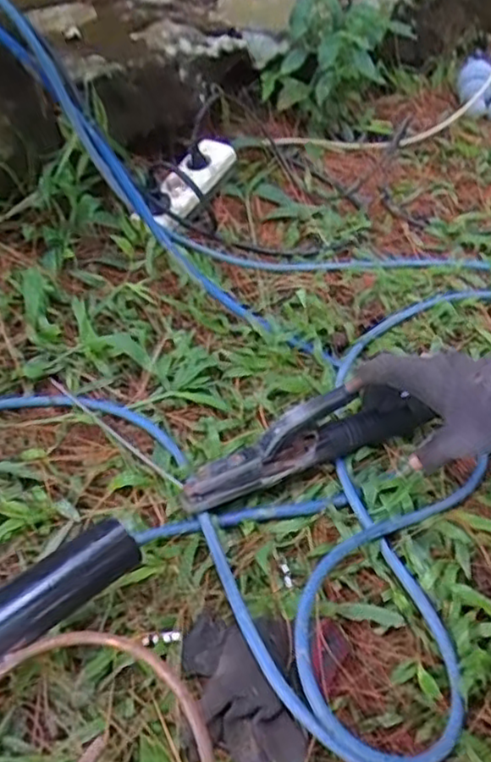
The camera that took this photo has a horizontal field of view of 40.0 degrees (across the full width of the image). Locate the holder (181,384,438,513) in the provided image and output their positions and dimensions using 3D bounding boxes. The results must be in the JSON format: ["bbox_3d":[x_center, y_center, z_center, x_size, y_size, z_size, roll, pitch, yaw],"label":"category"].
[{"bbox_3d":[0.060,0.053,0.634,0.253,0.070,0.028,-20,49,-16],"label":"holder"}]

